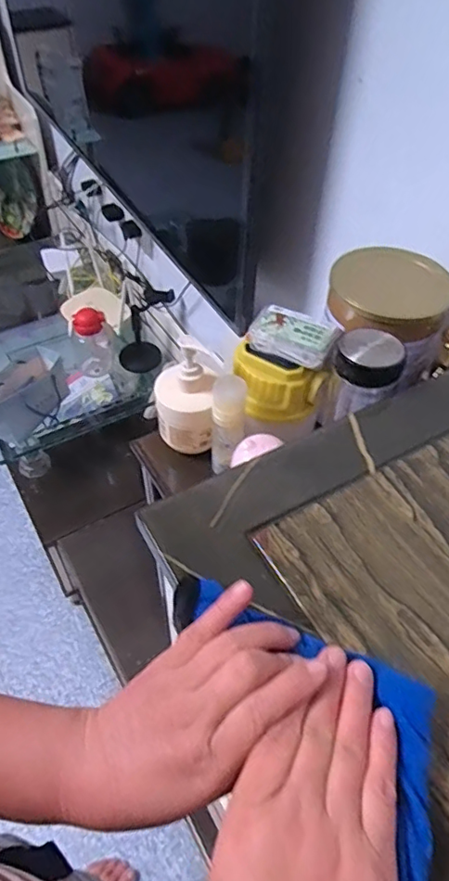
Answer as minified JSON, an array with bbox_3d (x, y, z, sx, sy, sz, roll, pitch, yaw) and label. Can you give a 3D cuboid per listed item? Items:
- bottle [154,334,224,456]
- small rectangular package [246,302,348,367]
[{"bbox_3d":[-0.040,-0.050,0.617,0.075,0.125,0.060,-3,50,-4],"label":"bottle"},{"bbox_3d":[0.077,-0.111,0.587,0.092,0.035,0.048,20,52,15],"label":"small rectangular package"}]

